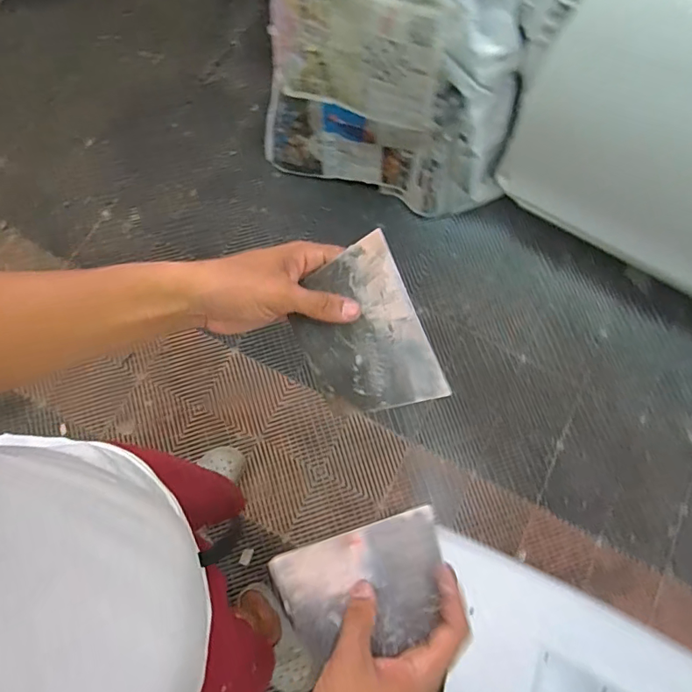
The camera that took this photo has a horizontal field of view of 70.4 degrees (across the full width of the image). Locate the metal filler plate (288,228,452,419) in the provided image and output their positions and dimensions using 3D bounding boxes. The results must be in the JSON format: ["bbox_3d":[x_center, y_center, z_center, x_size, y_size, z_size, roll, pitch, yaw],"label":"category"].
[{"bbox_3d":[0.012,-0.008,0.405,0.098,0.010,0.136,-23,92,12],"label":"metal filler plate"}]

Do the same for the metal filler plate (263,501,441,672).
[{"bbox_3d":[0.015,0.201,0.409,0.142,0.006,0.093,-17,56,-3],"label":"metal filler plate"}]

